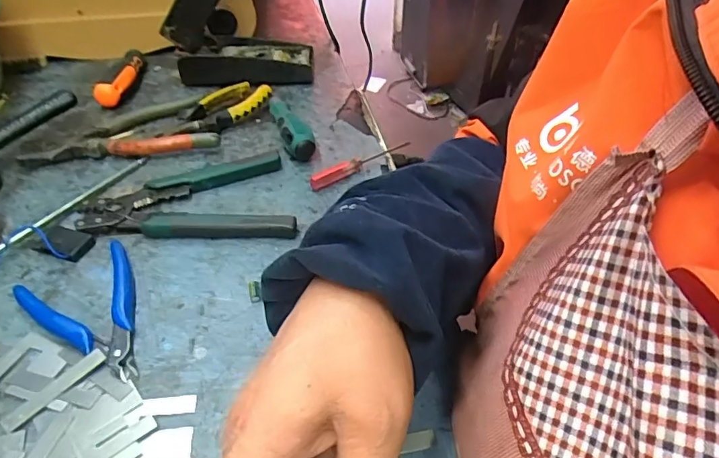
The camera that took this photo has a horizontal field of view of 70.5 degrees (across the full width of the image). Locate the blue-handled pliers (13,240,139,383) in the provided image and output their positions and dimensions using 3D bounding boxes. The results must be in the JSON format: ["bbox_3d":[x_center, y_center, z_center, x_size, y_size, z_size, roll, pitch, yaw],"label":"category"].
[{"bbox_3d":[-0.187,0.062,0.365,0.078,0.014,0.117,-31,52,-30],"label":"blue-handled pliers"}]

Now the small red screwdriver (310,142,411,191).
[{"bbox_3d":[0.005,-0.067,0.507,0.124,0.019,0.013,-28,51,-28],"label":"small red screwdriver"}]

